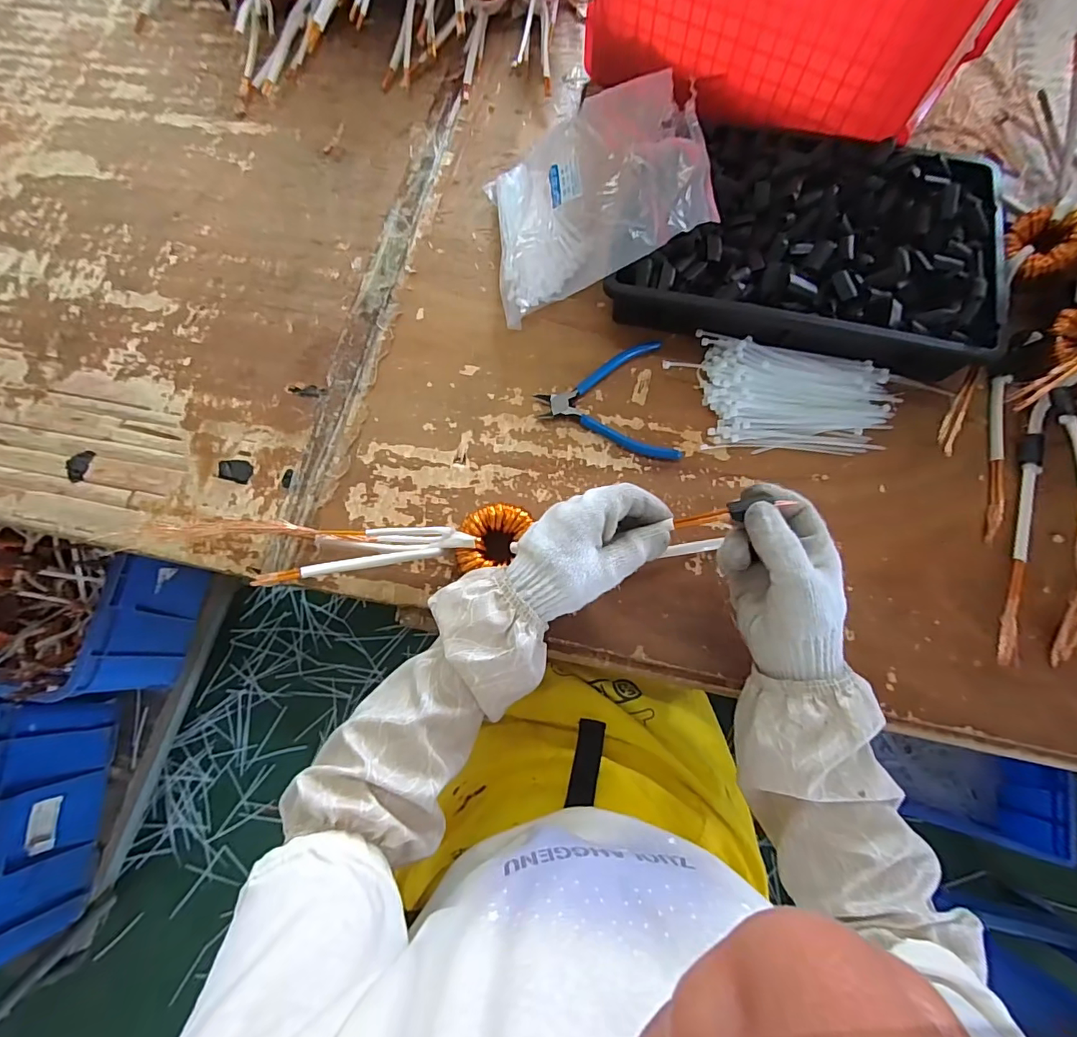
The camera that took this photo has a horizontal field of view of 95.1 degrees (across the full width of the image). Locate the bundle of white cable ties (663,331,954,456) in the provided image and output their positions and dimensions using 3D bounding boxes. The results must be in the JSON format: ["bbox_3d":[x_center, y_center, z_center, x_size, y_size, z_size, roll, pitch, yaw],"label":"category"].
[{"bbox_3d":[0.253,-0.113,0.487,0.222,0.028,0.111,13,73,4],"label":"bundle of white cable ties"}]

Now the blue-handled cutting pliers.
[{"bbox_3d":[0.068,-0.114,0.494,0.130,0.008,0.128,-7,73,-3],"label":"blue-handled cutting pliers"}]

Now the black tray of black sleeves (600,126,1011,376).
[{"bbox_3d":[0.278,-0.281,0.502,0.350,0.056,0.252,17,73,5],"label":"black tray of black sleeves"}]

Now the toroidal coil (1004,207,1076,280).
[{"bbox_3d":[0.494,-0.266,0.484,0.069,0.032,0.069,-17,63,37],"label":"toroidal coil"}]

